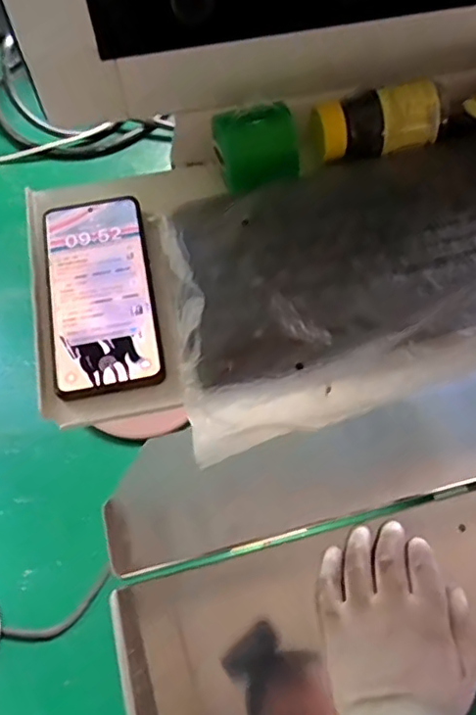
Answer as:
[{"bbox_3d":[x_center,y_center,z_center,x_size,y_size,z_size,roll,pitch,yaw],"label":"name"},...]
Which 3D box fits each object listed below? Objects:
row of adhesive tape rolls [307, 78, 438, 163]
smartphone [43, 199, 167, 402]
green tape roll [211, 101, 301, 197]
[{"bbox_3d":[0.112,-0.187,0.460,0.100,0.036,0.037,-10,61,-6],"label":"row of adhesive tape rolls"},{"bbox_3d":[-0.103,-0.051,0.439,0.077,0.016,0.163,-10,64,-6],"label":"smartphone"},{"bbox_3d":[0.016,-0.165,0.452,0.064,0.039,0.052,-15,65,-8],"label":"green tape roll"}]

